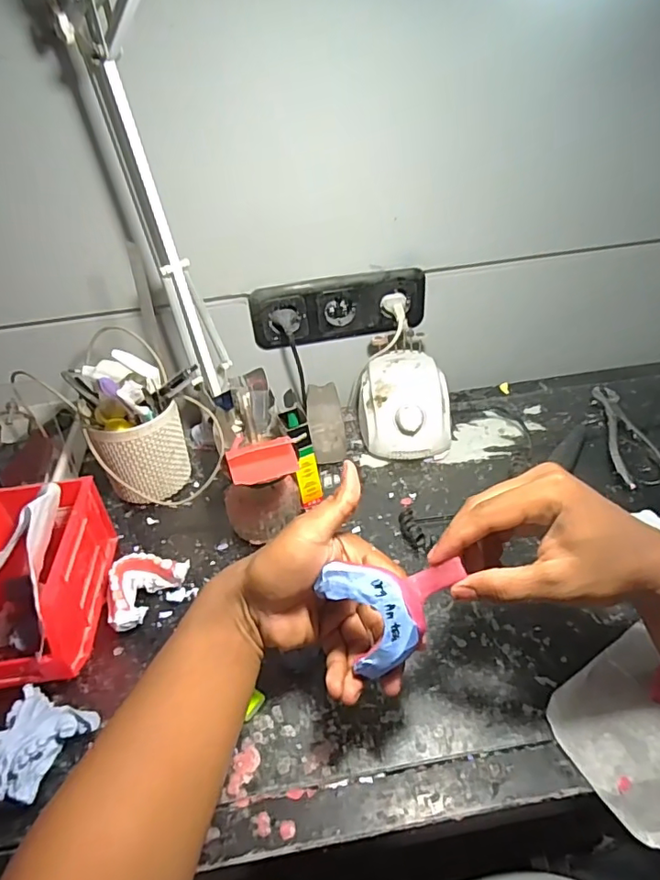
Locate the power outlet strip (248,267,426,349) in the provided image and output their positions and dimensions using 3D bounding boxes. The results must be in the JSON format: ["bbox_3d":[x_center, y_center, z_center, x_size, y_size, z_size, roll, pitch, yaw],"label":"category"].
[{"bbox_3d":[0.013,-0.167,0.683,0.221,0.079,0.031,-9,39,-5],"label":"power outlet strip"}]

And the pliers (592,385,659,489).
[{"bbox_3d":[0.352,-0.010,0.652,0.056,0.010,0.199,-1,39,4],"label":"pliers"}]

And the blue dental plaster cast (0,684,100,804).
[{"bbox_3d":[-0.222,0.226,0.393,0.069,0.027,0.072,12,42,20],"label":"blue dental plaster cast"}]

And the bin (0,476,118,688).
[{"bbox_3d":[-0.265,0.119,0.472,0.100,0.106,0.172,-8,39,-4],"label":"bin"}]

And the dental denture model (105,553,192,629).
[{"bbox_3d":[-0.177,0.137,0.501,0.054,0.033,0.081,24,47,31],"label":"dental denture model"}]

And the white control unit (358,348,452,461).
[{"bbox_3d":[0.094,-0.044,0.667,0.109,0.080,0.137,-3,39,2],"label":"white control unit"}]

